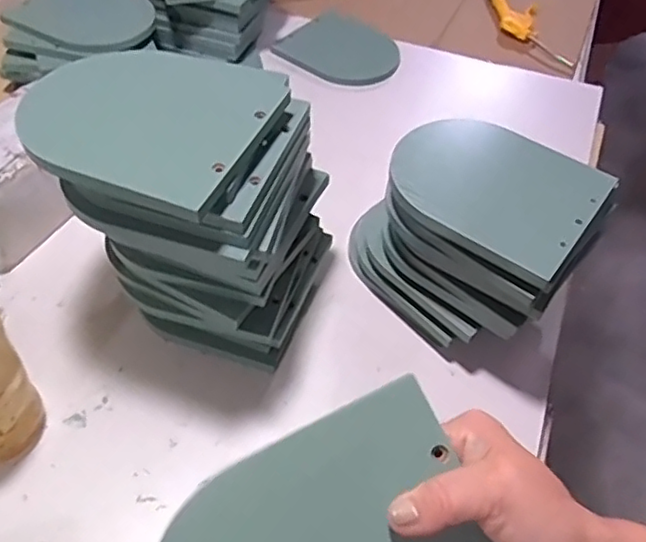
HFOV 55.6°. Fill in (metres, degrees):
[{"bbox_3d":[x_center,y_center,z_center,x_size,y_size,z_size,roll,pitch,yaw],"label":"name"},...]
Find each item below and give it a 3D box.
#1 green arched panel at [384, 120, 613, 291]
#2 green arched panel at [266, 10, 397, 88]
[{"bbox_3d":[0.145,-0.074,0.516,0.162,0.017,0.141,34,58,17],"label":"green arched panel"},{"bbox_3d":[0.035,-0.342,0.950,0.183,0.022,0.156,33,56,21],"label":"green arched panel"}]

